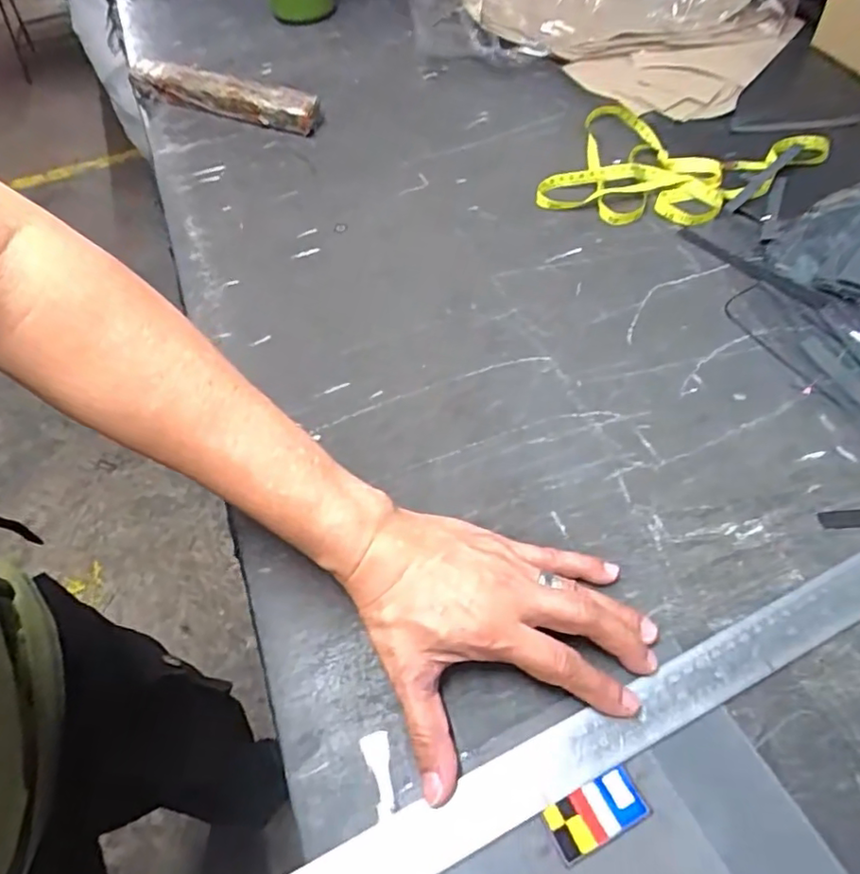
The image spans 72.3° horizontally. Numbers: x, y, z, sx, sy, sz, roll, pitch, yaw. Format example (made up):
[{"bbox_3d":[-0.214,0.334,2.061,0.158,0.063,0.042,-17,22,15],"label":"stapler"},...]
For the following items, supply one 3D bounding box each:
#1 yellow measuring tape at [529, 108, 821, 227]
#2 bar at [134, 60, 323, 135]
[{"bbox_3d":[0.258,-0.274,0.589,0.265,0.026,0.193,13,57,13],"label":"yellow measuring tape"},{"bbox_3d":[-0.255,-0.414,0.716,0.275,0.037,0.049,18,58,17],"label":"bar"}]

